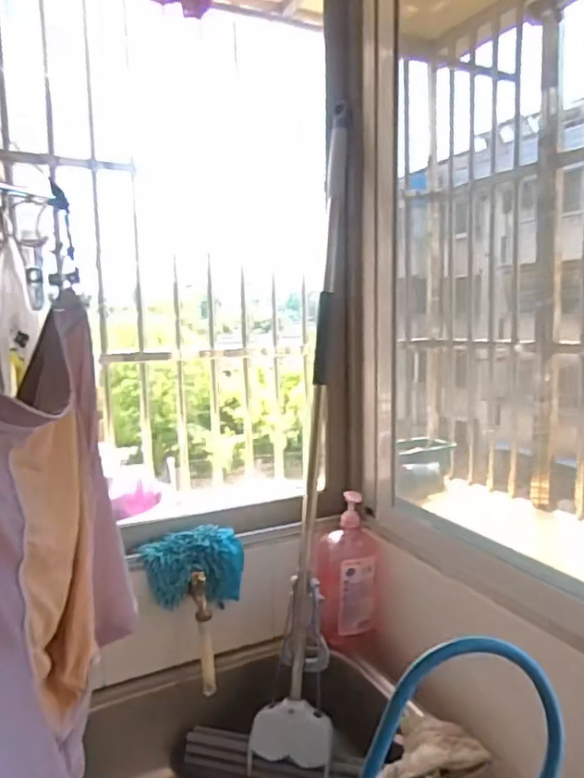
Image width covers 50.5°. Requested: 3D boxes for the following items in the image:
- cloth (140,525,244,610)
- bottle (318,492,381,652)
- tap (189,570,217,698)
[{"bbox_3d":[-0.177,0.329,1.137,0.176,0.125,0.093,-4,9,-16],"label":"cloth"},{"bbox_3d":[0.112,0.368,1.216,0.123,0.288,0.087,-1,8,-1],"label":"bottle"},{"bbox_3d":[-0.153,0.422,1.079,0.031,0.200,0.052,-4,-17,-18],"label":"tap"}]

